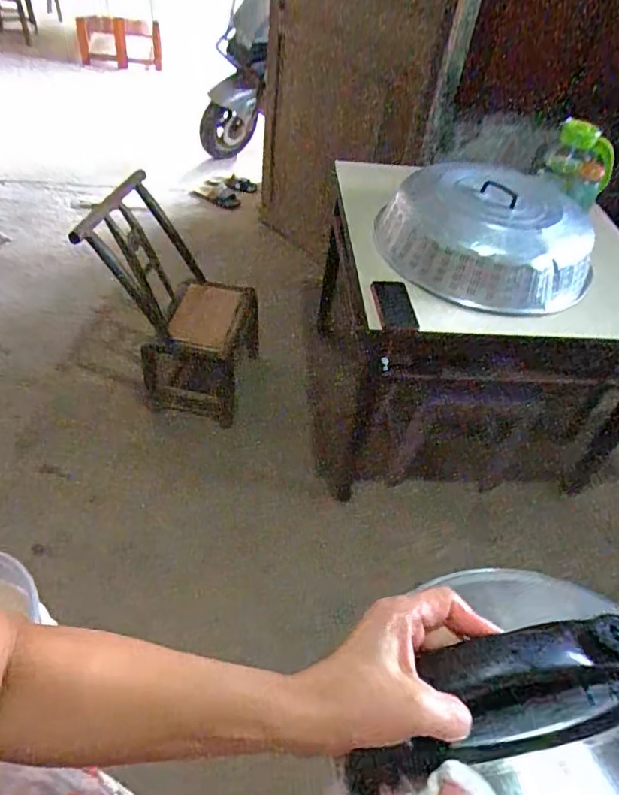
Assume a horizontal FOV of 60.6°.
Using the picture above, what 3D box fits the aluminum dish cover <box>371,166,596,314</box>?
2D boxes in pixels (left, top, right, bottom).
[{"bbox_3d":[0.453,-0.398,1.288,0.491,0.195,0.434,-20,53,-22],"label":"aluminum dish cover"}]

